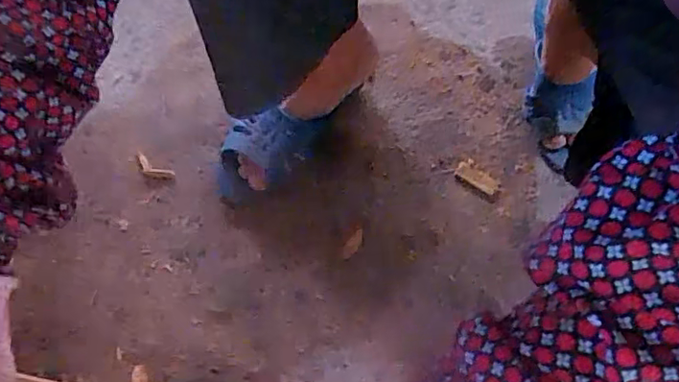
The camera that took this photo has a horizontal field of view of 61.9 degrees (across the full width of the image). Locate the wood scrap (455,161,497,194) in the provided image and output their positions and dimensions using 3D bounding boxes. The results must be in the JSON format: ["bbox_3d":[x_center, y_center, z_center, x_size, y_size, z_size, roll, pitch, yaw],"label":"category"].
[{"bbox_3d":[0.147,-0.015,0.604,0.045,0.004,0.021,32,66,16],"label":"wood scrap"}]

